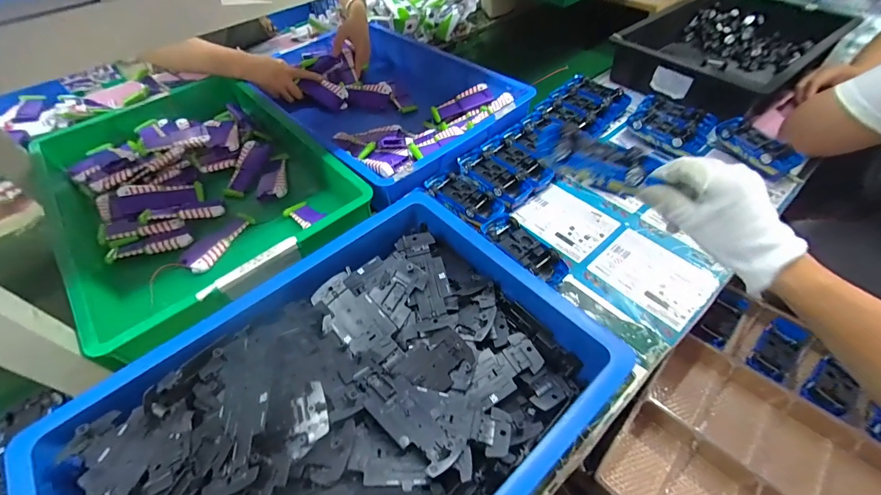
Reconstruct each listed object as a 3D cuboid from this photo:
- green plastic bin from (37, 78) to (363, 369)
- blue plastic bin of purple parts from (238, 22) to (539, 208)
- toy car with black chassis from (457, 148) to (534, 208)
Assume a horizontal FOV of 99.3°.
[{"bbox_3d":[-0.410,-0.108,0.633,0.366,0.088,0.571,-36,55,-22],"label":"green plastic bin"},{"bbox_3d":[-0.124,-0.300,0.775,0.360,0.098,0.547,-35,55,-21],"label":"blue plastic bin of purple parts"},{"bbox_3d":[0.085,-0.109,0.619,0.072,0.039,0.126,-39,56,-24],"label":"toy car with black chassis"}]

